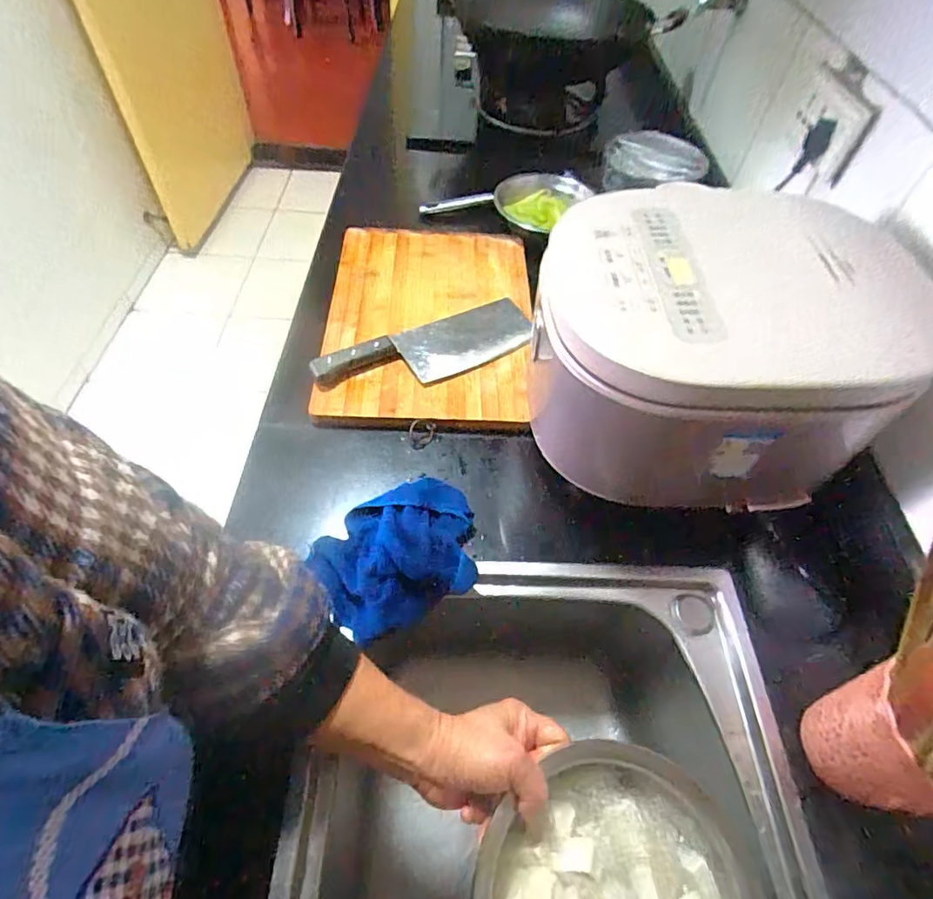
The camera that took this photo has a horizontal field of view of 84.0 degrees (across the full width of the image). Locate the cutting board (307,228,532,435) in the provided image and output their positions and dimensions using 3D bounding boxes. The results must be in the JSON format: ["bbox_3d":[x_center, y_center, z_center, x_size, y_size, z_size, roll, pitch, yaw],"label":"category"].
[{"bbox_3d":[-0.045,-0.170,0.658,0.250,0.017,0.355,2,54,-1],"label":"cutting board"}]

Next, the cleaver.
[{"bbox_3d":[-0.033,-0.123,0.614,0.275,0.030,0.090,-29,60,-21],"label":"cleaver"}]

